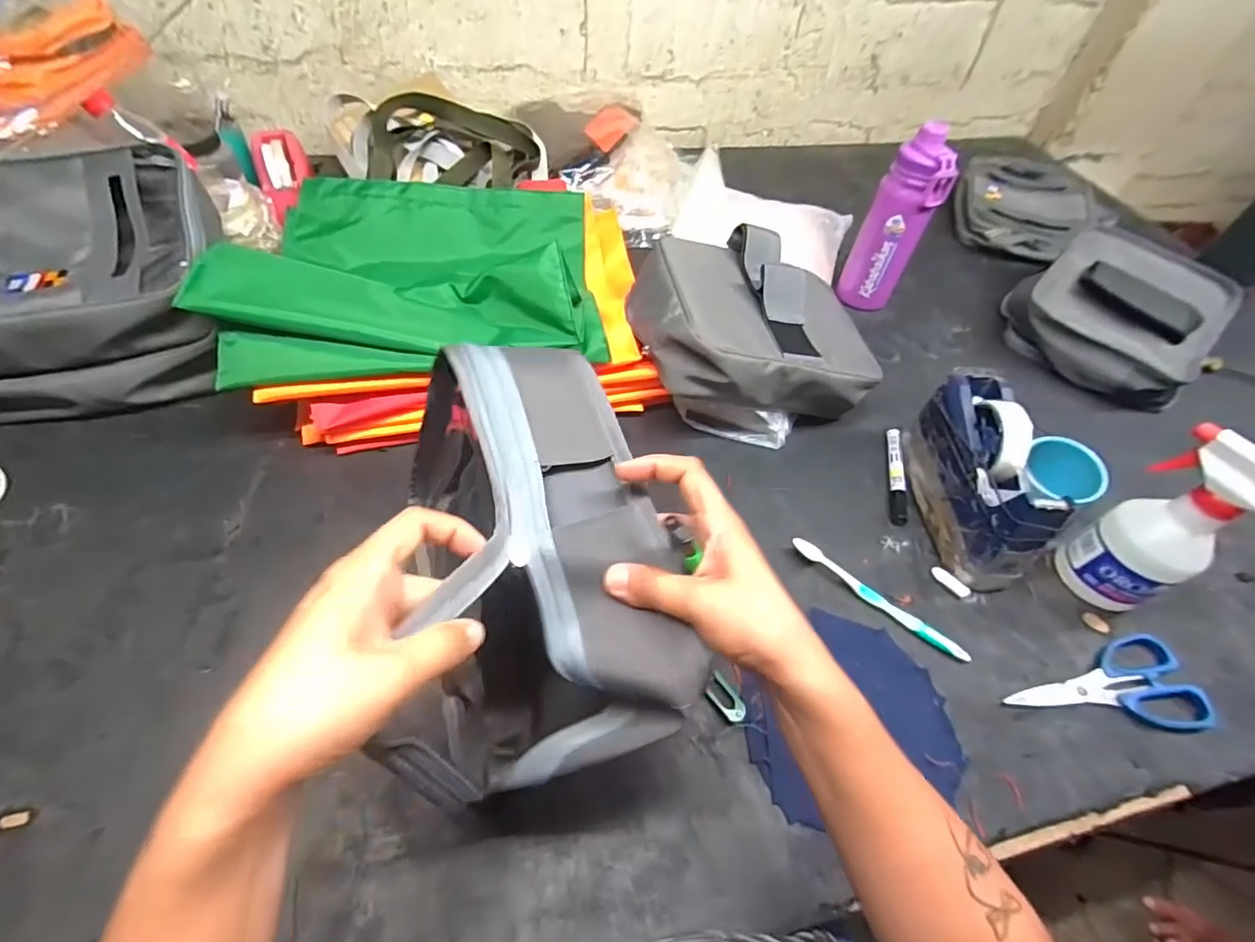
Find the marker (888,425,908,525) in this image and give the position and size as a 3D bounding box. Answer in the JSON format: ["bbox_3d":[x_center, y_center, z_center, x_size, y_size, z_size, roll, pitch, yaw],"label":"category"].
[{"bbox_3d":[0.307,0.000,0.612,0.017,0.015,0.131,11,52,4],"label":"marker"}]

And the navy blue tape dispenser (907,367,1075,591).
[{"bbox_3d":[0.356,0.004,0.550,0.066,0.115,0.203,2,52,-3],"label":"navy blue tape dispenser"}]

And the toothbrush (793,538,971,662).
[{"bbox_3d":[0.237,0.121,0.514,0.177,0.016,0.017,35,57,20],"label":"toothbrush"}]

